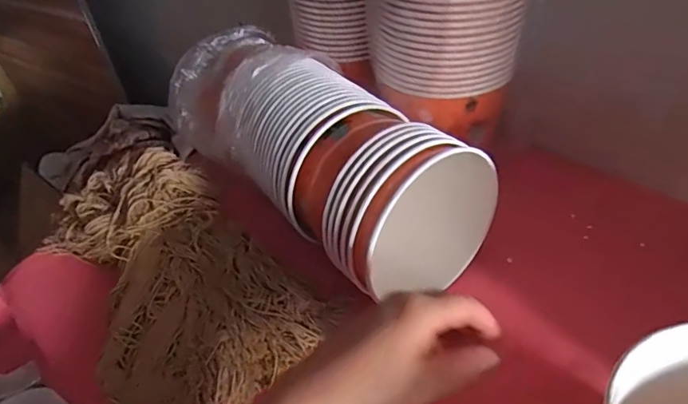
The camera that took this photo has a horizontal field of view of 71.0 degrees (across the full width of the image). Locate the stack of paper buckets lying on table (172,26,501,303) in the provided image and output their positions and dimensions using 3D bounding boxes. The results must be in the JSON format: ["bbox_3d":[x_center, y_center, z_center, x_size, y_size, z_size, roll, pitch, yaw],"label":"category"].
[{"bbox_3d":[-0.046,-0.068,0.567,0.165,0.157,0.426,-31,46,-25],"label":"stack of paper buckets lying on table"}]

